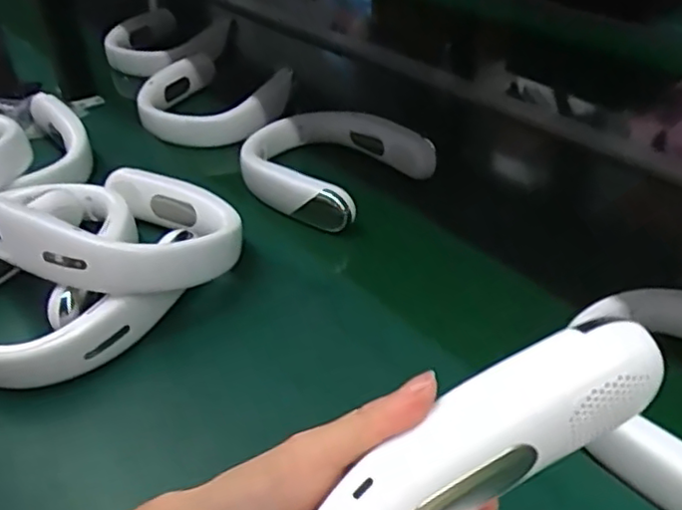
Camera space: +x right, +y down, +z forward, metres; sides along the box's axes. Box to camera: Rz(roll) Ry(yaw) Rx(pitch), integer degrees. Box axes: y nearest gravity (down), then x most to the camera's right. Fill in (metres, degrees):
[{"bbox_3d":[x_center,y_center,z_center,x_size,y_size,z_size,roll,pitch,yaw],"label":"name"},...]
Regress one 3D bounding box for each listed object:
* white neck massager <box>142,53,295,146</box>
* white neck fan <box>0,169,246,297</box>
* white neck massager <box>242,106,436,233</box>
[{"bbox_3d":[-0.176,-0.217,0.881,0.180,0.060,0.171,-4,39,3],"label":"white neck massager"},{"bbox_3d":[-0.206,-0.024,0.578,0.203,0.058,0.203,-16,34,-43],"label":"white neck fan"},{"bbox_3d":[-0.017,-0.114,0.742,0.185,0.055,0.188,25,48,33],"label":"white neck massager"}]

